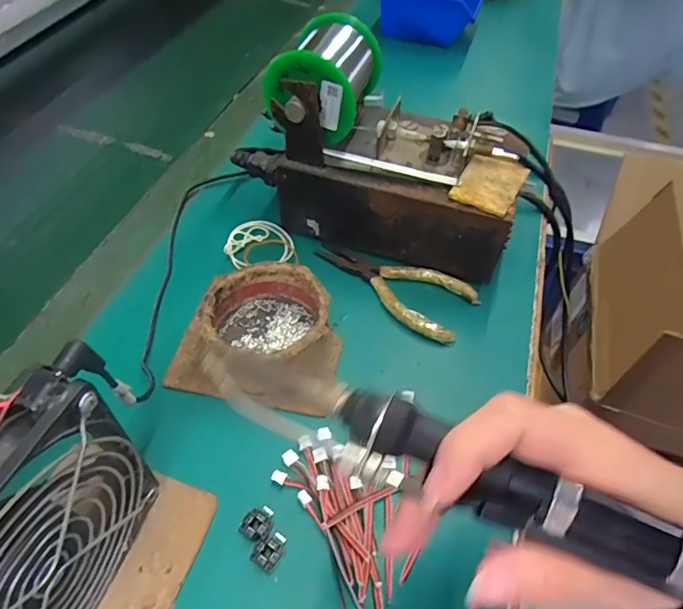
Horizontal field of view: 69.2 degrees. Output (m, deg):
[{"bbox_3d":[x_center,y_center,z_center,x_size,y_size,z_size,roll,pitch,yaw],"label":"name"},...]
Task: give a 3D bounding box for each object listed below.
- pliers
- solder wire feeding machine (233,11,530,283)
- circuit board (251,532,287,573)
[{"bbox_3d":[0.039,-0.019,0.384,0.127,0.008,0.056,30,56,19],"label":"pliers"},{"bbox_3d":[0.035,-0.126,0.394,0.218,0.130,0.120,18,53,11],"label":"solder wire feeding machine"},{"bbox_3d":[-0.038,0.130,0.263,0.014,0.004,0.018,28,55,18],"label":"circuit board"}]

